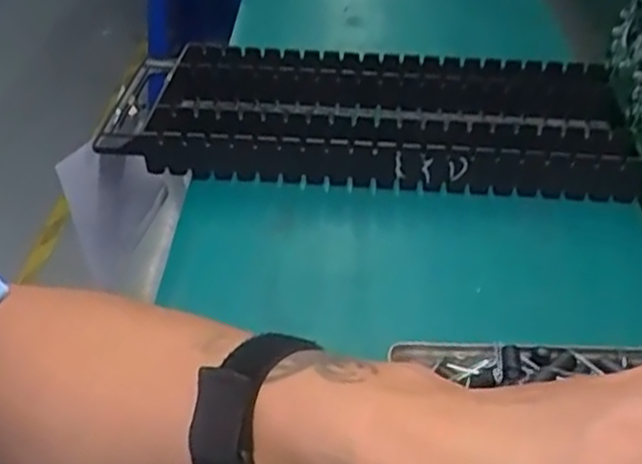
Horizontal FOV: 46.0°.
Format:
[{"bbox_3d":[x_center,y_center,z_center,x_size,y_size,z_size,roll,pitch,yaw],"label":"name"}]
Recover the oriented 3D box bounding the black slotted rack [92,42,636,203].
[{"bbox_3d":[0.031,-0.084,0.546,0.351,0.046,0.145,3,39,3],"label":"black slotted rack"}]

